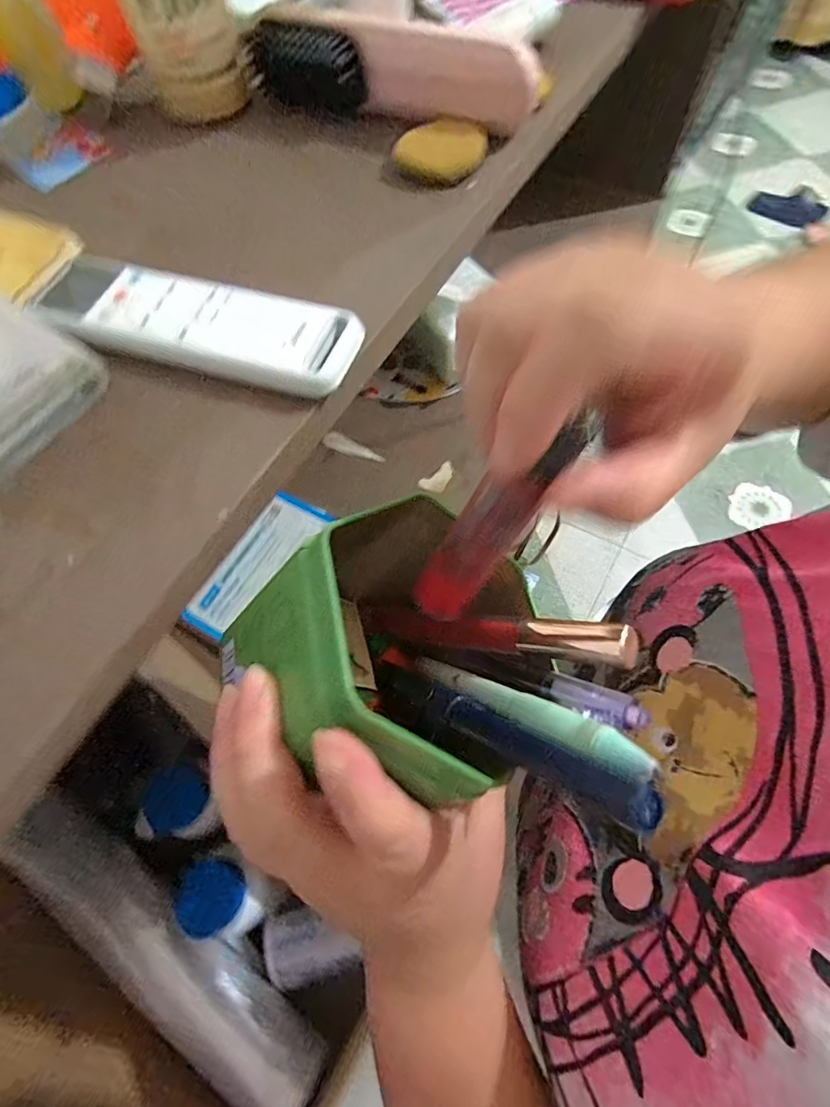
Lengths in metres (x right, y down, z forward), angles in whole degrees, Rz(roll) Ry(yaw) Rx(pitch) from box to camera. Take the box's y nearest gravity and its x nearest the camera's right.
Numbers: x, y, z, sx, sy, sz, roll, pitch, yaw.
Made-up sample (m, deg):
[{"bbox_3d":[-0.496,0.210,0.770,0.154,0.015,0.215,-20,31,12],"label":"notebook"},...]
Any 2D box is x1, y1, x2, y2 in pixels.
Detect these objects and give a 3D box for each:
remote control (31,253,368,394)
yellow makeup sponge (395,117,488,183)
[{"bbox_3d":[-0.108,-0.113,0.226,0.170,0.015,0.050,18,69,14],"label":"remote control"},{"bbox_3d":[0.017,-0.239,0.279,0.050,0.010,0.041,21,70,15],"label":"yellow makeup sponge"}]

